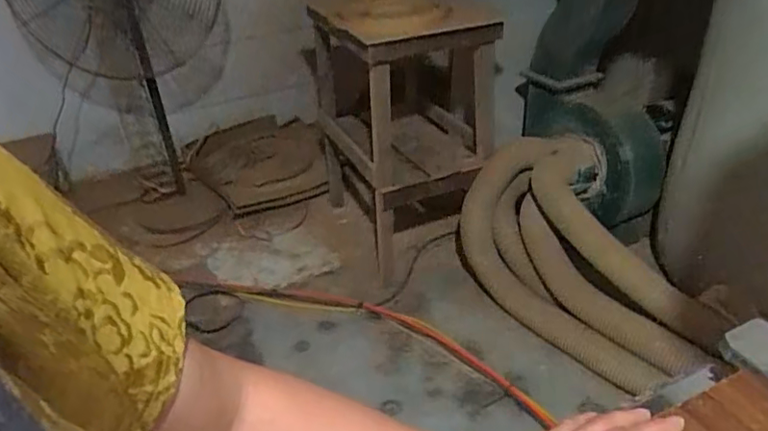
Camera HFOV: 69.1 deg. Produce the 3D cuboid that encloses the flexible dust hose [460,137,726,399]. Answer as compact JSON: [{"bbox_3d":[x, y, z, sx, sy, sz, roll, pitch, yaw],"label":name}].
[{"bbox_3d":[0.551,0.139,1.660,0.268,0.507,0.810,-22,37,-23],"label":"flexible dust hose"}]

